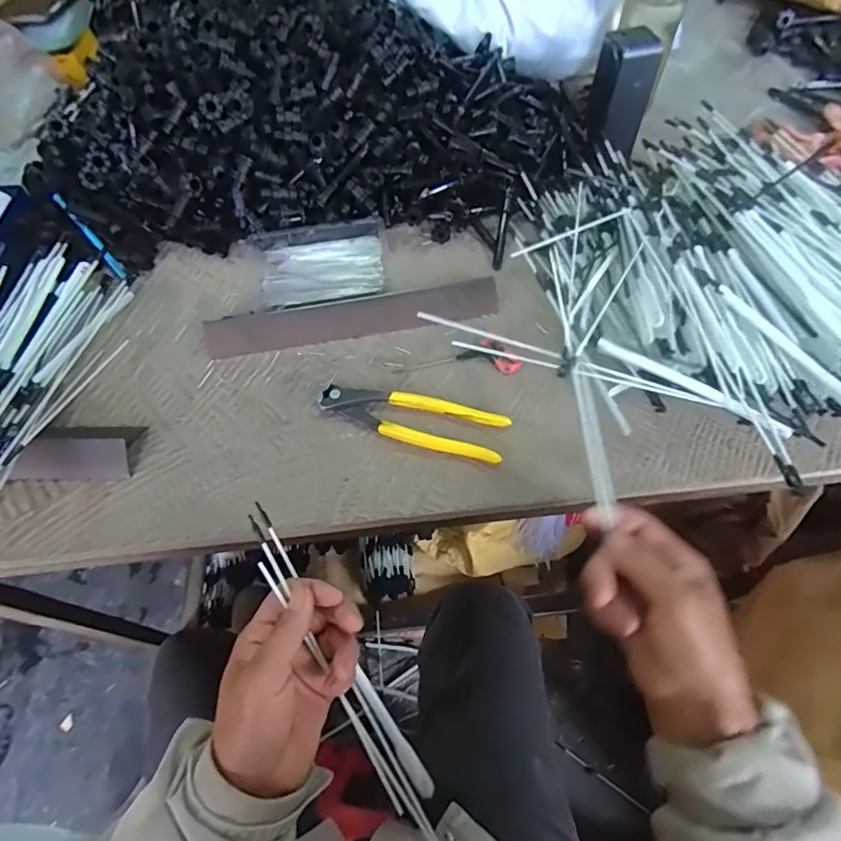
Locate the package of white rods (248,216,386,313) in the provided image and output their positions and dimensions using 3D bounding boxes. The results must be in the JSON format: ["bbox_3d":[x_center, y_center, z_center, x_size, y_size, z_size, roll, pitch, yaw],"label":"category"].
[{"bbox_3d":[-0.103,-0.165,0.530,0.132,0.022,0.100,-11,59,-4],"label":"package of white rods"}]

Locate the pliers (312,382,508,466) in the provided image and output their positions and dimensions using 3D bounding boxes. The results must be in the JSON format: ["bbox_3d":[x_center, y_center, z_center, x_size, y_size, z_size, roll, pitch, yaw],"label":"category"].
[{"bbox_3d":[-0.006,-0.002,0.435,0.157,0.013,0.044,14,61,11],"label":"pliers"}]

